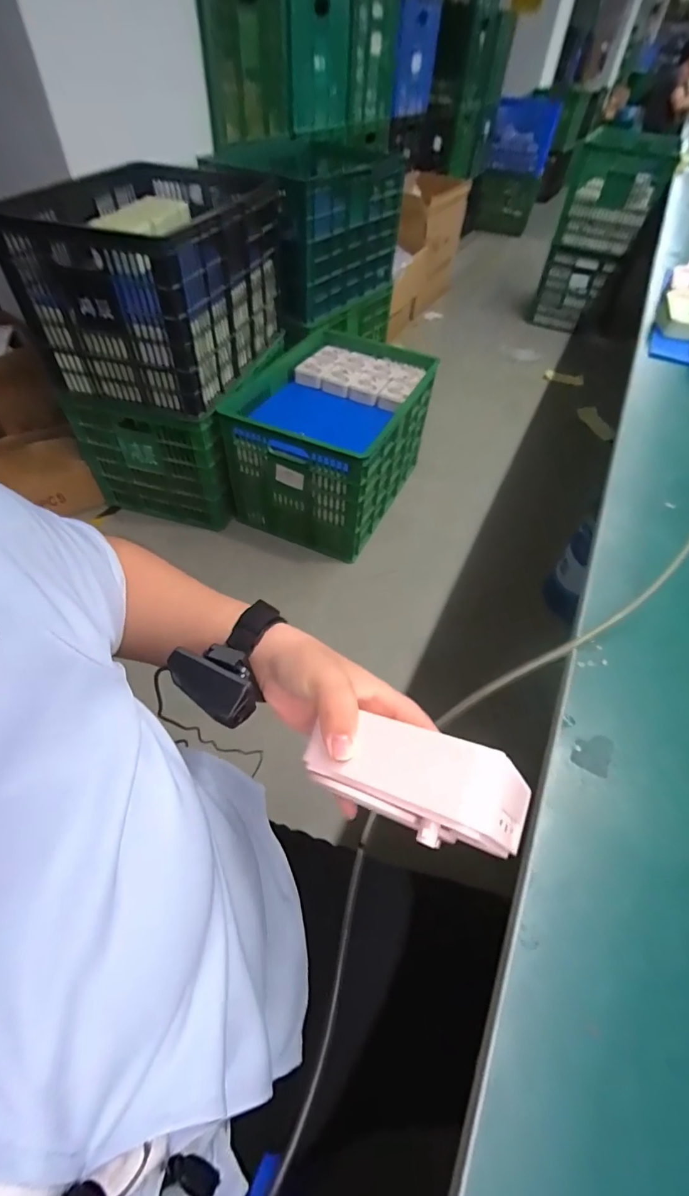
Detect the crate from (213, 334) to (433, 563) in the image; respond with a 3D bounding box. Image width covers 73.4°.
[{"bbox_3d":[-0.044,-0.541,1.606,0.495,0.430,0.668,22,53,13],"label":"crate"}]

